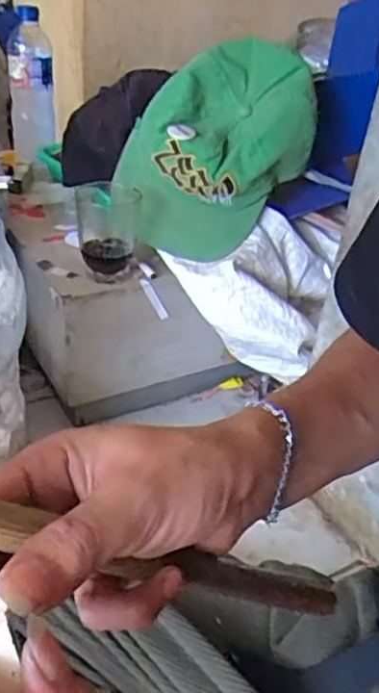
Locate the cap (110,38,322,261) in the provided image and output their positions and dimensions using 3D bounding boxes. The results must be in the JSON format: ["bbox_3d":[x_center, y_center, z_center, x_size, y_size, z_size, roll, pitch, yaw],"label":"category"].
[{"bbox_3d":[0.033,-0.232,0.790,0.179,0.268,0.125,38,-3,4],"label":"cap"}]

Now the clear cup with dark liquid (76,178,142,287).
[{"bbox_3d":[-0.093,-0.128,0.740,0.070,0.090,0.074,0,33,-9],"label":"clear cup with dark liquid"}]

